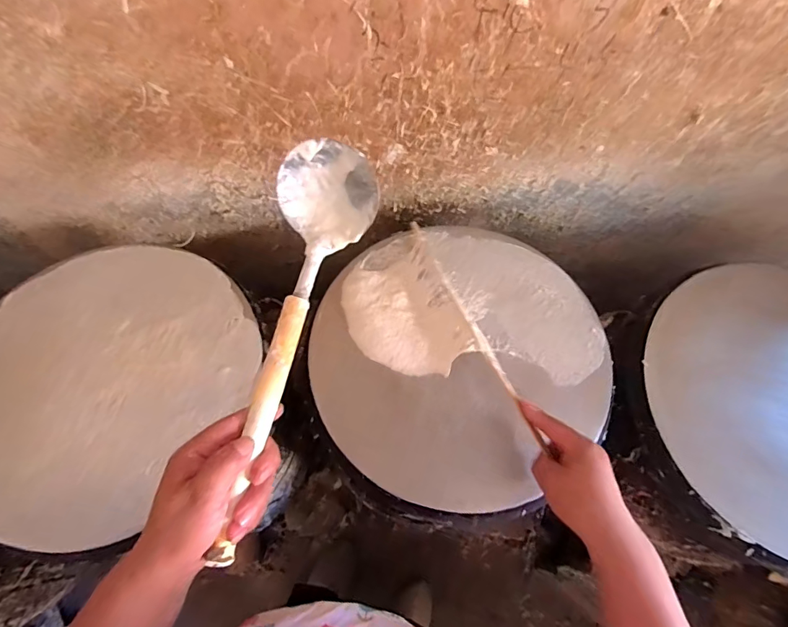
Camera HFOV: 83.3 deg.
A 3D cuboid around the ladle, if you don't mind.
[{"bbox_3d":[-0.098,0.020,0.381,0.090,0.050,0.351,14,76,5],"label":"ladle"}]

